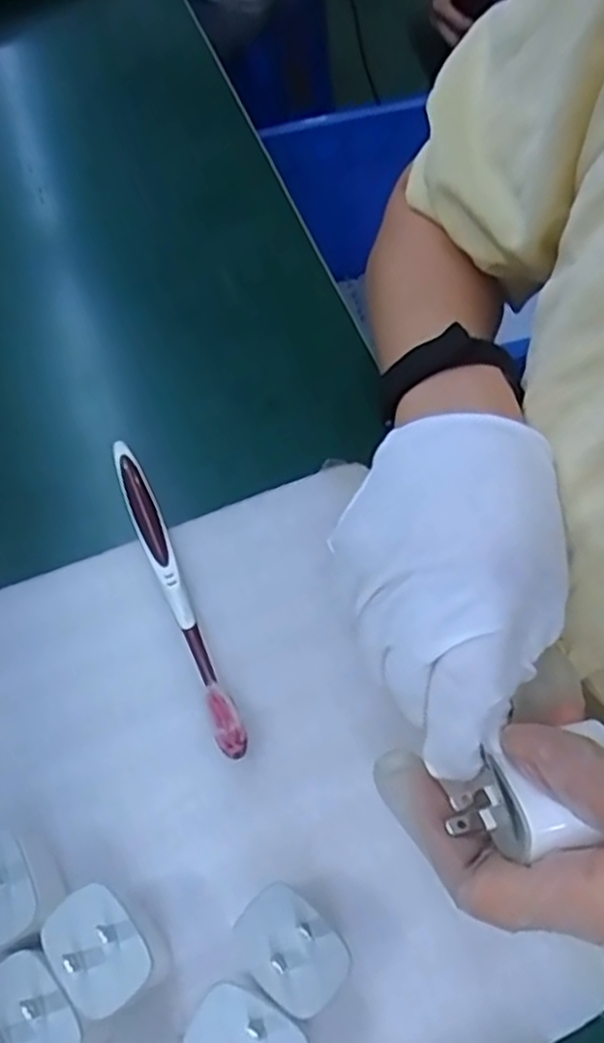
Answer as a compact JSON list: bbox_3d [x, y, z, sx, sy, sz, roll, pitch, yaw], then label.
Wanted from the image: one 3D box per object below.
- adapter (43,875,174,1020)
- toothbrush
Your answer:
[{"bbox_3d":[-0.072,0.159,0.276,0.028,0.051,0.040,-34,64,-15],"label":"adapter"},{"bbox_3d":[-0.066,0.027,0.374,0.014,0.017,0.192,-22,62,-9],"label":"toothbrush"}]

